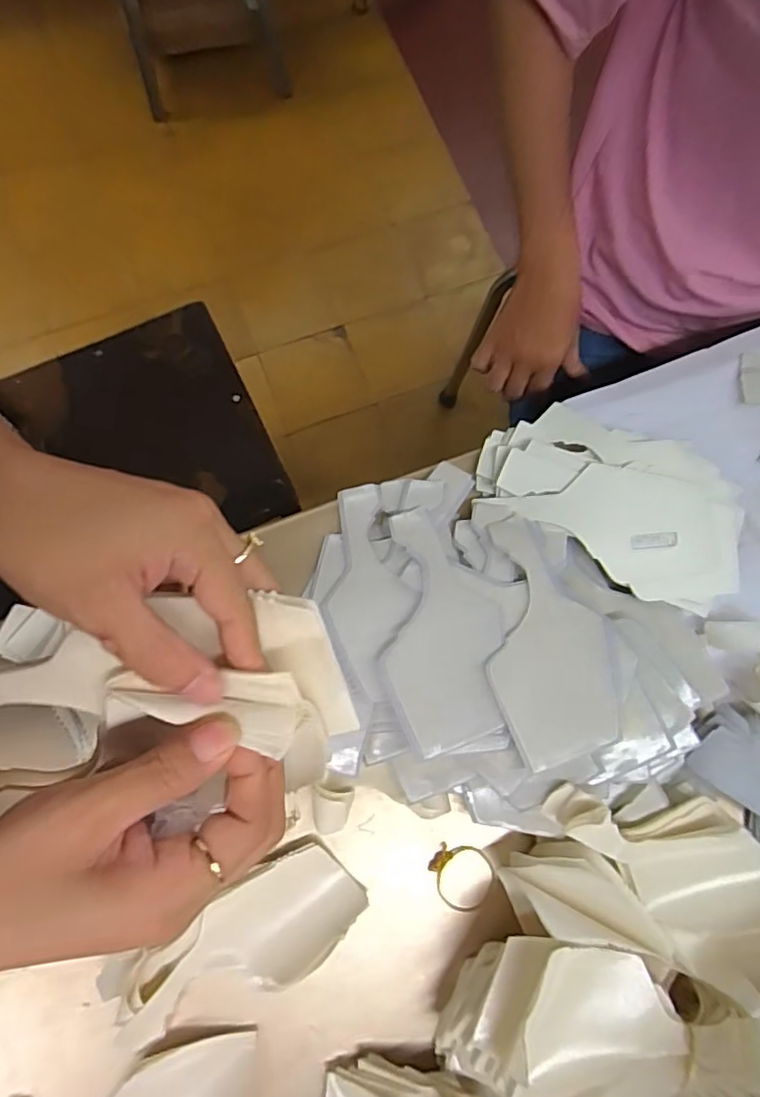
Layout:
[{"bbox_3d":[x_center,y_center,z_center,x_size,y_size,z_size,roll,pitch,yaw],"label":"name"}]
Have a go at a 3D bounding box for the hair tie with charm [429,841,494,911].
[{"bbox_3d":[0.061,0.247,0.457,0.049,0.007,0.046,0,78,-2],"label":"hair tie with charm"}]

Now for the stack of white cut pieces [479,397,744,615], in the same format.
[{"bbox_3d":[0.187,-0.041,0.498,0.214,0.041,0.130,23,79,3],"label":"stack of white cut pieces"}]

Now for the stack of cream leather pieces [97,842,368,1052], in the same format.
[{"bbox_3d":[-0.102,0.285,0.433,0.183,0.013,0.077,-31,81,-8],"label":"stack of cream leather pieces"}]

